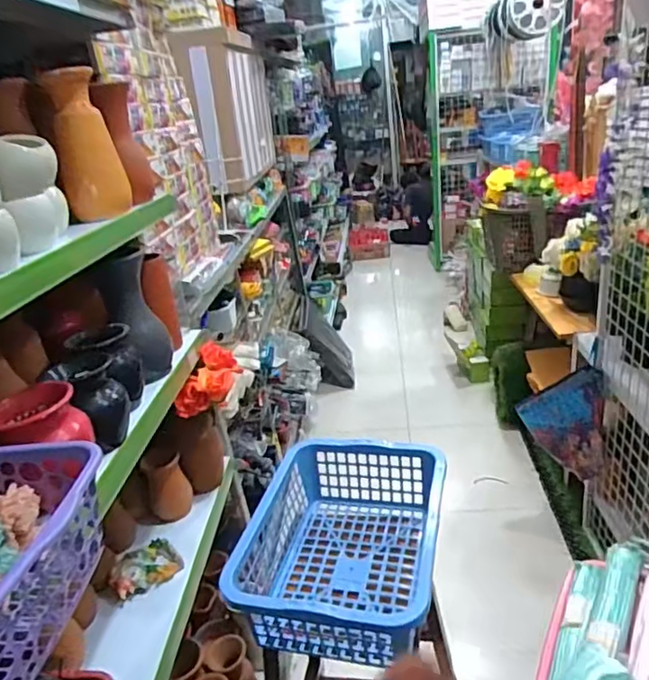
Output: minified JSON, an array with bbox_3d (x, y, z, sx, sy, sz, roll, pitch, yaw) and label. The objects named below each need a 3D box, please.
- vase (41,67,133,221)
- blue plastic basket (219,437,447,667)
[{"bbox_3d":[-0.451,-0.367,1.078,0.104,0.259,0.098,-13,25,-12],"label":"vase"},{"bbox_3d":[0.043,0.359,1.007,0.309,0.159,0.414,0,25,17],"label":"blue plastic basket"}]

